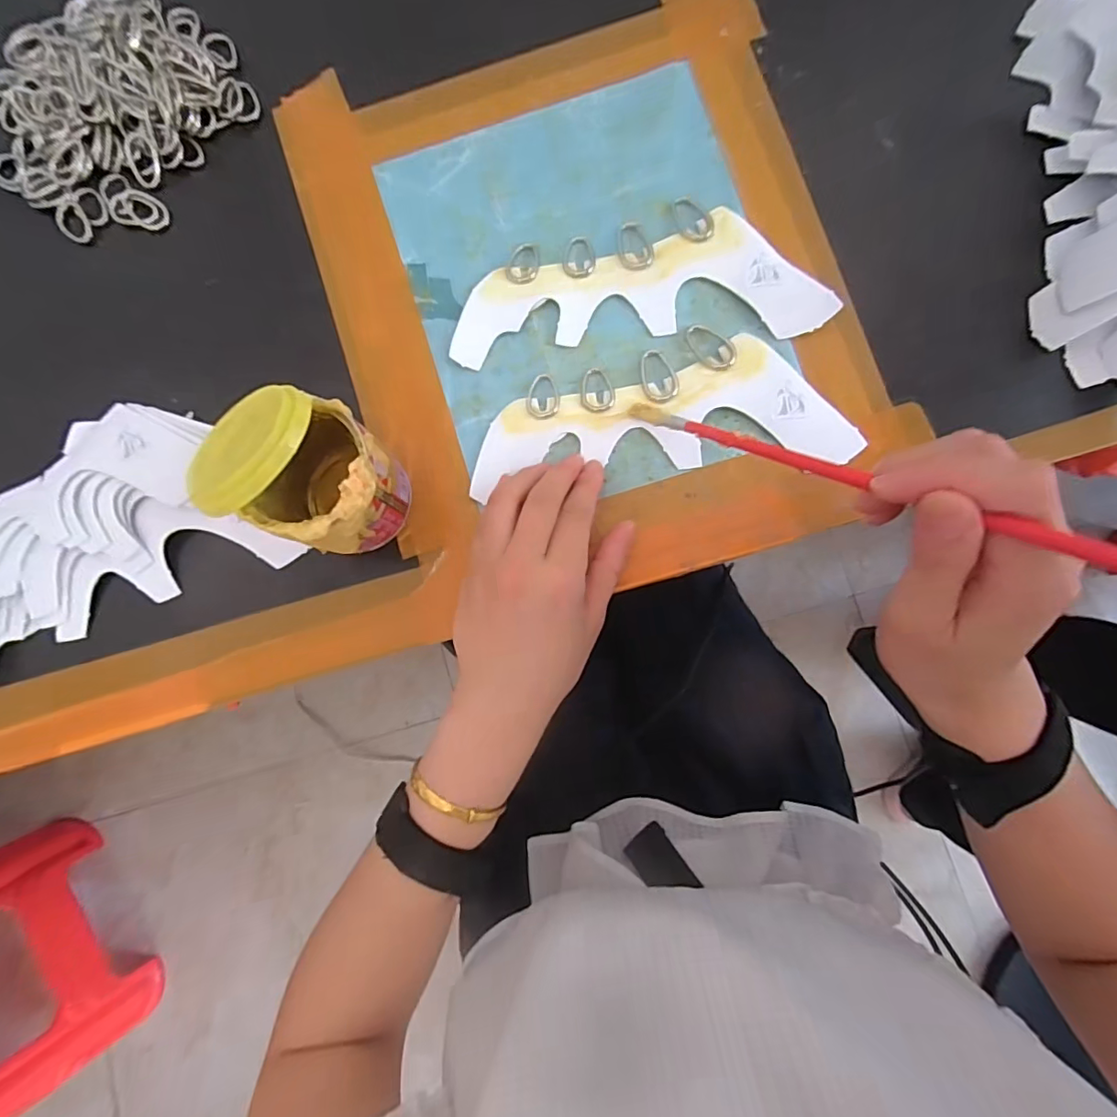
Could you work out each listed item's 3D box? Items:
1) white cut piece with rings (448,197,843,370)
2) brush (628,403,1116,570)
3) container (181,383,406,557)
[{"bbox_3d":[0.043,-0.163,0.311,0.213,0.008,0.083,-8,83,2],"label":"white cut piece with rings"},{"bbox_3d":[0.109,-0.035,0.207,0.007,0.008,0.251,-48,41,-3],"label":"brush"},{"bbox_3d":[-0.114,-0.039,0.261,0.059,0.097,0.063,8,84,3],"label":"container"}]

